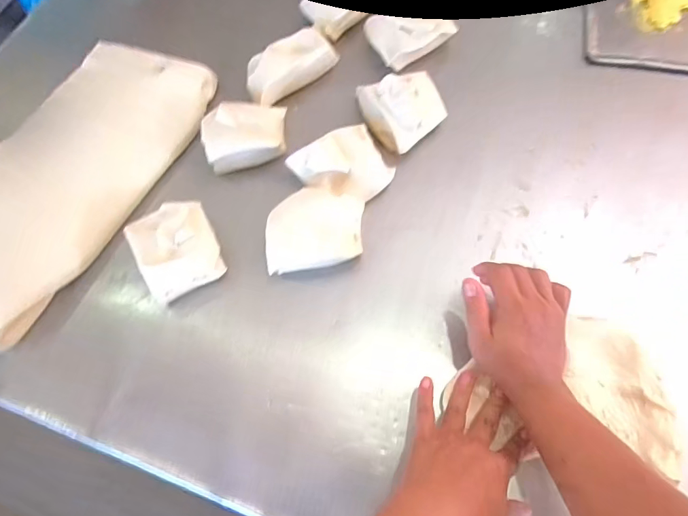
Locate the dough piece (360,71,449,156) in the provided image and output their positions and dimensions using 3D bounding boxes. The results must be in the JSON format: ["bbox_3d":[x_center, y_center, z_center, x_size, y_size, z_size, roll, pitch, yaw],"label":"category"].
[{"bbox_3d":[0.078,-0.206,0.576,0.100,0.060,0.110,-36,68,-13],"label":"dough piece"}]

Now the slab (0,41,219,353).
[{"bbox_3d":[-0.350,-0.114,0.564,0.194,0.054,0.437,26,69,15],"label":"slab"}]

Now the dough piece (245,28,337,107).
[{"bbox_3d":[-0.077,-0.279,0.624,0.148,0.043,0.060,-38,68,-14],"label":"dough piece"}]

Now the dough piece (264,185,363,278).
[{"bbox_3d":[-0.031,-0.027,0.506,0.103,0.048,0.092,0,65,3],"label":"dough piece"}]

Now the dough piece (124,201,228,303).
[{"bbox_3d":[-0.186,-0.009,0.498,0.084,0.060,0.090,-29,66,-10],"label":"dough piece"}]

